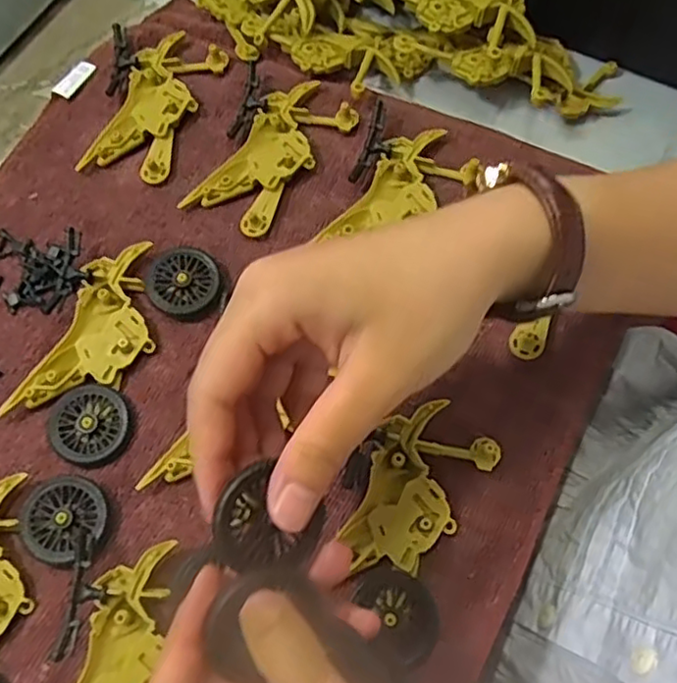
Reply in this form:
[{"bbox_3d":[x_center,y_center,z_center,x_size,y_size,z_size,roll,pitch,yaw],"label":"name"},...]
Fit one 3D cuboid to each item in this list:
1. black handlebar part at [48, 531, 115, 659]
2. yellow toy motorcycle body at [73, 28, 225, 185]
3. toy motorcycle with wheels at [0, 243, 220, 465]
[{"bbox_3d":[-0.103,0.106,0.270,0.016,0.014,0.048,4,68,3],"label":"black handlebar part"},{"bbox_3d":[-0.106,-0.137,0.377,0.048,0.012,0.098,19,69,8],"label":"yellow toy motorcycle body"},{"bbox_3d":[-0.109,-0.001,0.318,0.058,0.010,0.114,25,71,11],"label":"toy motorcycle with wheels"}]

